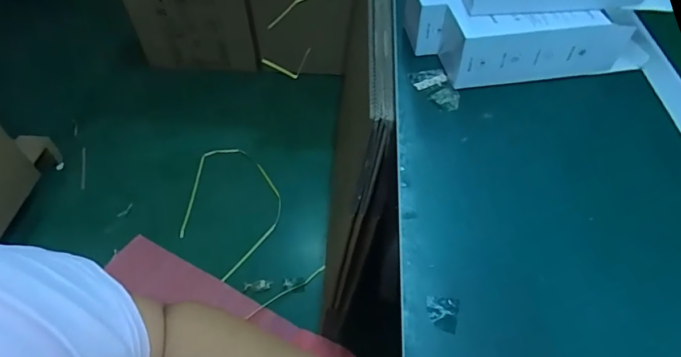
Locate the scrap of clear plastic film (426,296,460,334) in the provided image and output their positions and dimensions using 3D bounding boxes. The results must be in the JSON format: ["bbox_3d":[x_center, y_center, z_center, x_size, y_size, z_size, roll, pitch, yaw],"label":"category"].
[{"bbox_3d":[0.080,0.106,0.341,0.025,0.004,0.027,7,51,7],"label":"scrap of clear plastic film"}]

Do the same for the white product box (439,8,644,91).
[{"bbox_3d":[0.241,-0.164,0.511,0.230,0.076,0.073,-5,51,-3],"label":"white product box"}]

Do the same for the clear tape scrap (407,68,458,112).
[{"bbox_3d":[0.114,-0.104,0.511,0.043,0.007,0.072,-14,52,-10],"label":"clear tape scrap"}]

